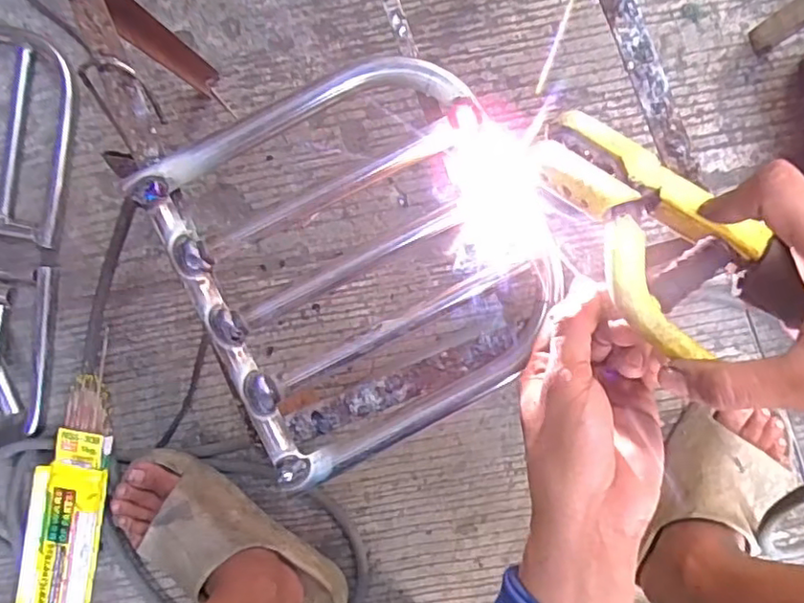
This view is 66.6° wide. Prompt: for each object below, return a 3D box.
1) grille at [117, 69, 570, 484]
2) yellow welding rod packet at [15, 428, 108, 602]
[{"bbox_3d":[-0.025,-0.033,0.414,0.239,0.030,0.243,-27,91,4],"label":"grille"},{"bbox_3d":[-0.401,0.314,0.708,0.087,0.031,0.340,10,93,3],"label":"yellow welding rod packet"}]

